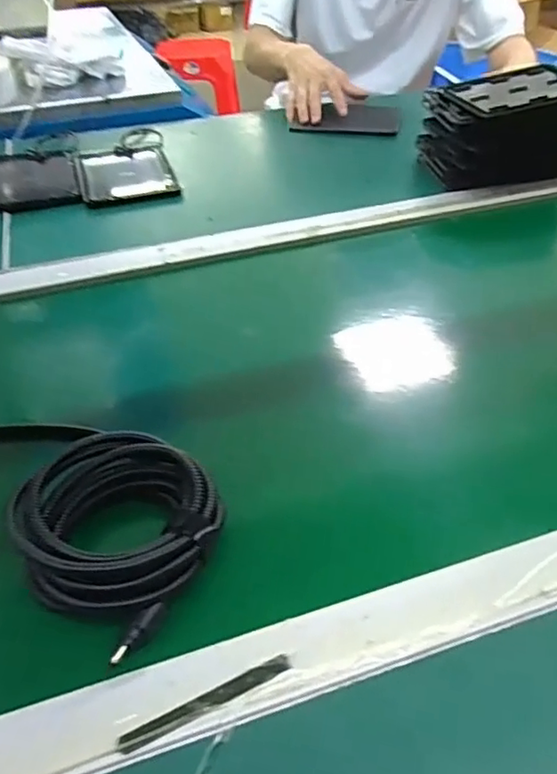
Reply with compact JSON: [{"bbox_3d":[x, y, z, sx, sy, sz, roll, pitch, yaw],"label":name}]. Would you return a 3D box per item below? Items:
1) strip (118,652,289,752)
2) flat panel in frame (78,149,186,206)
[{"bbox_3d":[-0.036,0.157,0.298,0.089,0.004,0.010,-19,45,-18],"label":"strip"},{"bbox_3d":[-0.203,-0.284,0.785,0.118,0.019,0.152,-14,44,-13],"label":"flat panel in frame"}]

